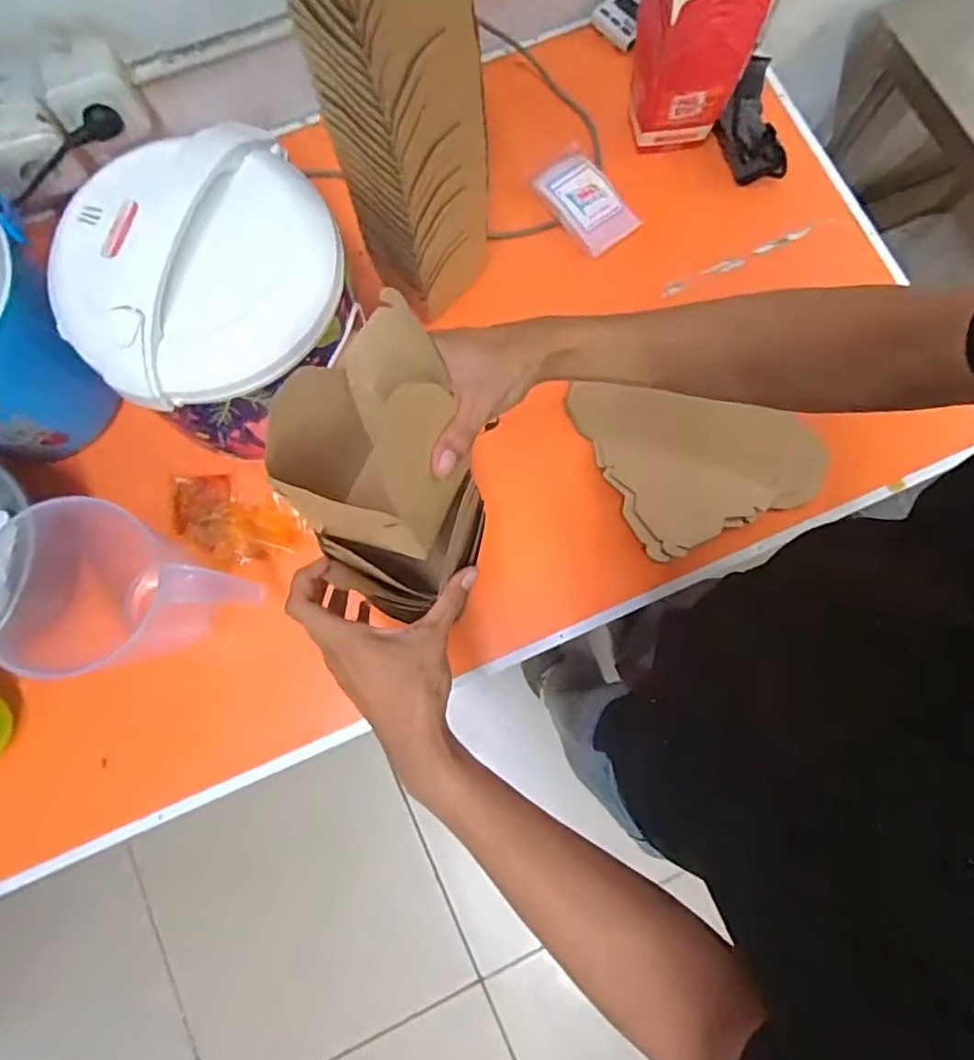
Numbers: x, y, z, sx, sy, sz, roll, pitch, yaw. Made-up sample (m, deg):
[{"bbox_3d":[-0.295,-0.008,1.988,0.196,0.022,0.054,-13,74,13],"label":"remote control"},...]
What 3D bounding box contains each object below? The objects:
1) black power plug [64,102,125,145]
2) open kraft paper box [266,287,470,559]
[{"bbox_3d":[-0.425,-0.435,0.650,0.059,0.032,0.019,-16,78,-4],"label":"black power plug"},{"bbox_3d":[-0.070,-0.073,0.424,0.118,0.079,0.156,18,78,4],"label":"open kraft paper box"}]

